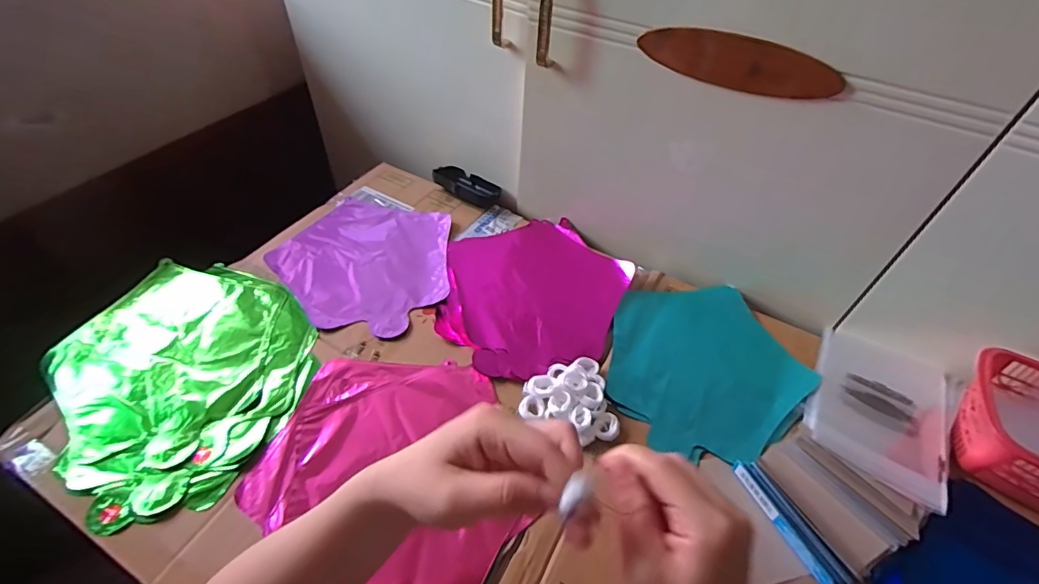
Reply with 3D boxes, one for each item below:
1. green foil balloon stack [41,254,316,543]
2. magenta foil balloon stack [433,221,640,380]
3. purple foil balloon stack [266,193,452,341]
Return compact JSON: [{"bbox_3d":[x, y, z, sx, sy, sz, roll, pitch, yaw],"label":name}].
[{"bbox_3d":[-0.357,0.076,0.528,0.244,0.027,0.317,-27,54,-27],"label":"green foil balloon stack"},{"bbox_3d":[0.022,-0.006,0.624,0.226,0.017,0.263,5,46,0],"label":"magenta foil balloon stack"},{"bbox_3d":[-0.202,-0.042,0.640,0.221,0.010,0.224,5,46,0],"label":"purple foil balloon stack"}]

